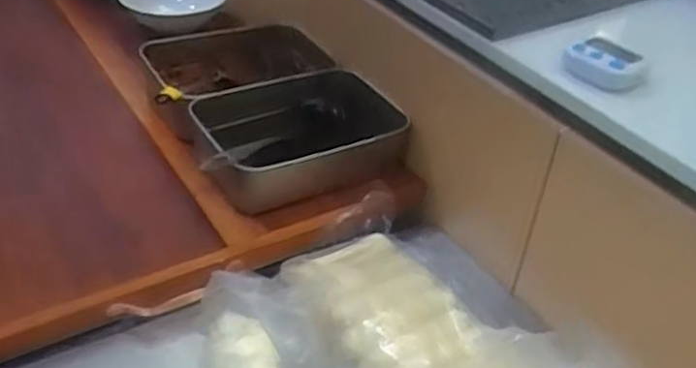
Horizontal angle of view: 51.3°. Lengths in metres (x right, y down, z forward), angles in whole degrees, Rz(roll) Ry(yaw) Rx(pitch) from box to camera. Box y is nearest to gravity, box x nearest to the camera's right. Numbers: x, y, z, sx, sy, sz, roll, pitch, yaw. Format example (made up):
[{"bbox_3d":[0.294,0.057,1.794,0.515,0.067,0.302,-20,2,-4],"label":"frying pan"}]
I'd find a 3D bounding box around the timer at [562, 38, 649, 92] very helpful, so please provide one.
[{"bbox_3d":[0.218,-0.101,0.619,0.056,0.018,0.058,-27,47,-37],"label":"timer"}]

